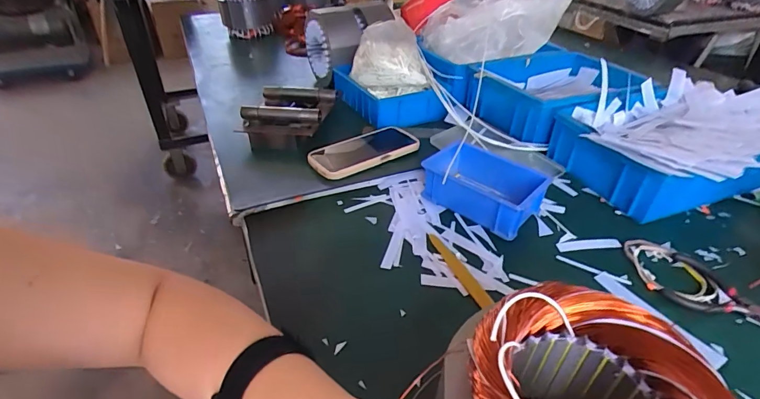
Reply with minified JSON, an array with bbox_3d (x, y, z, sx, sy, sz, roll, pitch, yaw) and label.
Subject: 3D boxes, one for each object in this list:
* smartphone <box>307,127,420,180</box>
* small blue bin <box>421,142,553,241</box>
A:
[{"bbox_3d":[-0.023,-0.076,0.654,0.173,0.016,0.083,-24,42,-30],"label":"smartphone"},{"bbox_3d":[0.135,-0.021,0.554,0.144,0.060,0.104,25,43,31],"label":"small blue bin"}]

